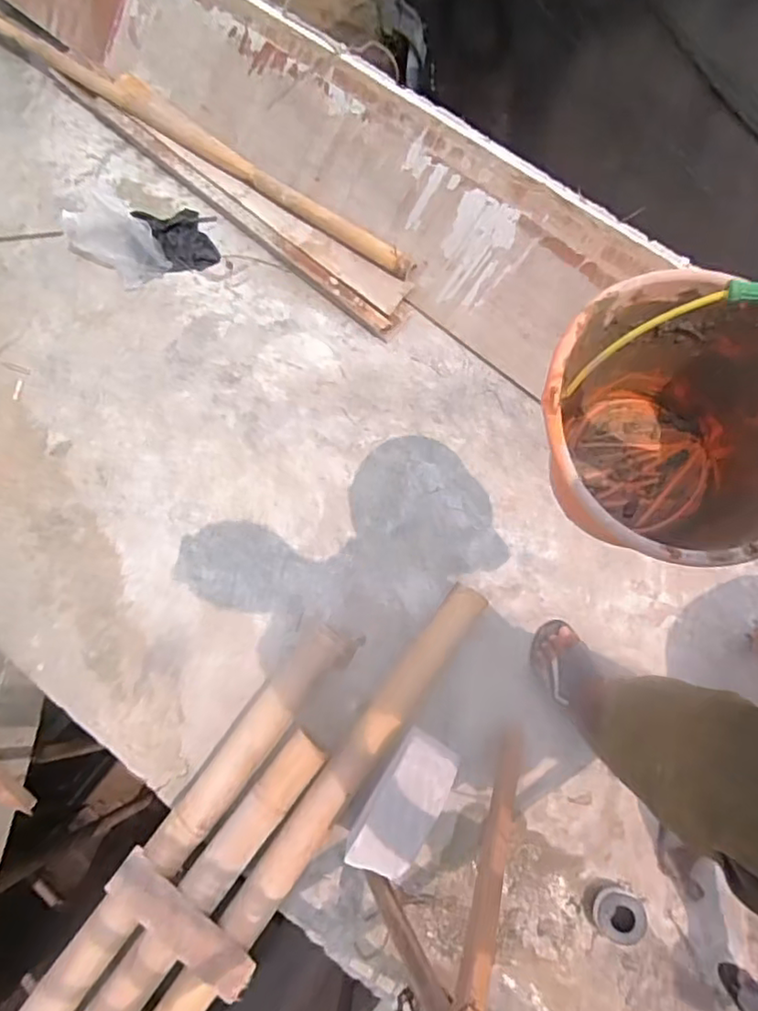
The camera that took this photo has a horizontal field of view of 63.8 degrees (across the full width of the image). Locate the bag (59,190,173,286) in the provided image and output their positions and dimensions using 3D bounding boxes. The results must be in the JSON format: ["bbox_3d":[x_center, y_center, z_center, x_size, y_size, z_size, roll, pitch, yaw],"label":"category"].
[{"bbox_3d":[-0.682,-0.688,1.531,0.282,0.158,0.133,35,76,9],"label":"bag"}]

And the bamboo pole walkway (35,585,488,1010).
[{"bbox_3d":[-0.712,1.194,0.998,0.283,0.100,2.747,37,76,10],"label":"bamboo pole walkway"}]

